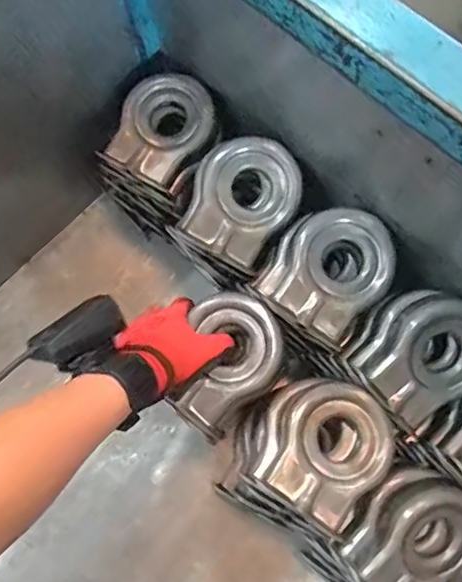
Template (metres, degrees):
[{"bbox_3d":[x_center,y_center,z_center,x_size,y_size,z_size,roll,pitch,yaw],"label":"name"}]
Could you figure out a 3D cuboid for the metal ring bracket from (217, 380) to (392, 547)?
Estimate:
[{"bbox_3d":[0.080,0.144,0.522,0.121,0.041,0.125,22,77,8],"label":"metal ring bracket"}]

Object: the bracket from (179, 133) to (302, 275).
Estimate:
[{"bbox_3d":[0.011,-0.092,0.570,0.097,0.024,0.120,33,99,-7],"label":"bracket"}]

